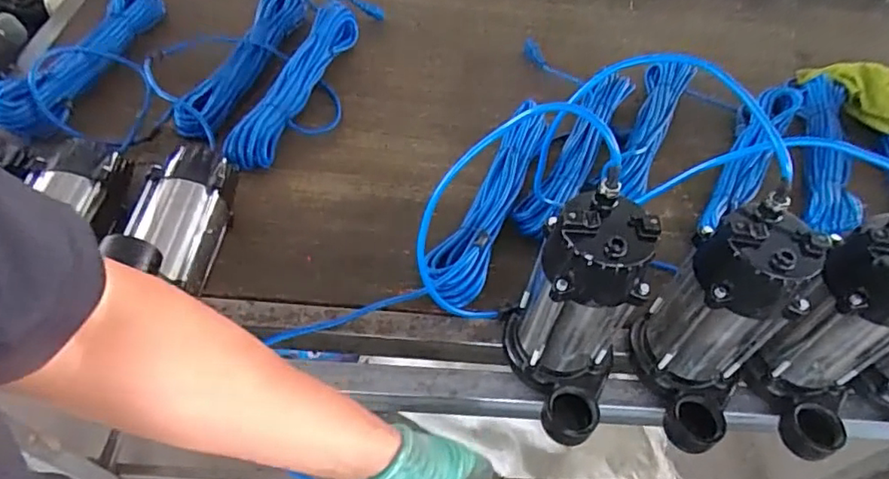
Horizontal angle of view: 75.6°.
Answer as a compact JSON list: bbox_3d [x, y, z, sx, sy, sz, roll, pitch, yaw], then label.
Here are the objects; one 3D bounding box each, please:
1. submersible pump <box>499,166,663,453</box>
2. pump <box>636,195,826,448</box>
[{"bbox_3d":[0.126,0.088,0.566,0.117,0.242,0.144,18,54,8],"label":"submersible pump"},{"bbox_3d":[0.276,0.100,0.574,0.098,0.238,0.159,6,53,-2],"label":"pump"}]

